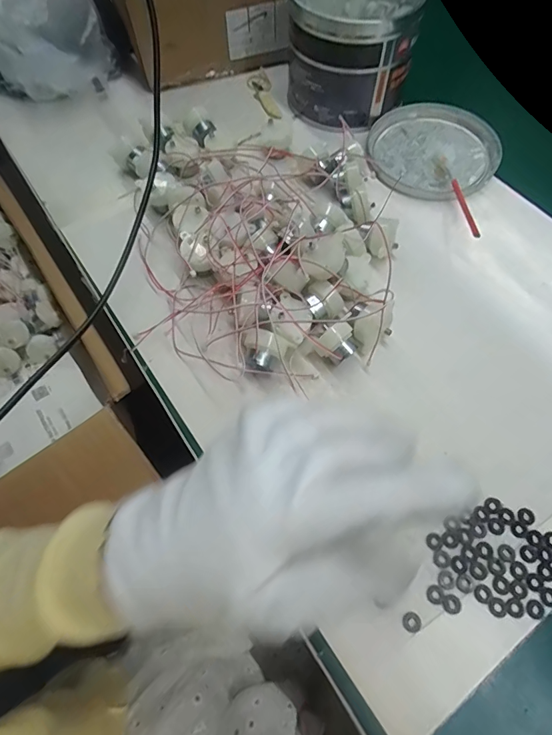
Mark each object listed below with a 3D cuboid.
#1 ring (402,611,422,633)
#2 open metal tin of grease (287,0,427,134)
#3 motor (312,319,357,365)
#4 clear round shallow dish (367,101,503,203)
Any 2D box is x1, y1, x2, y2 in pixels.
[{"bbox_3d":[0.081,0.151,0.250,0.011,0.004,0.011,-1,64,2],"label":"ring"},{"bbox_3d":[0.078,-0.338,0.438,0.126,0.104,0.135,-1,64,2],"label":"open metal tin of grease"},{"bbox_3d":[0.046,-0.014,0.317,0.030,0.030,0.022,-39,69,-15],"label":"motor"},{"bbox_3d":[0.162,-0.224,0.437,0.127,0.013,0.135,-1,64,2],"label":"clear round shallow dish"}]

